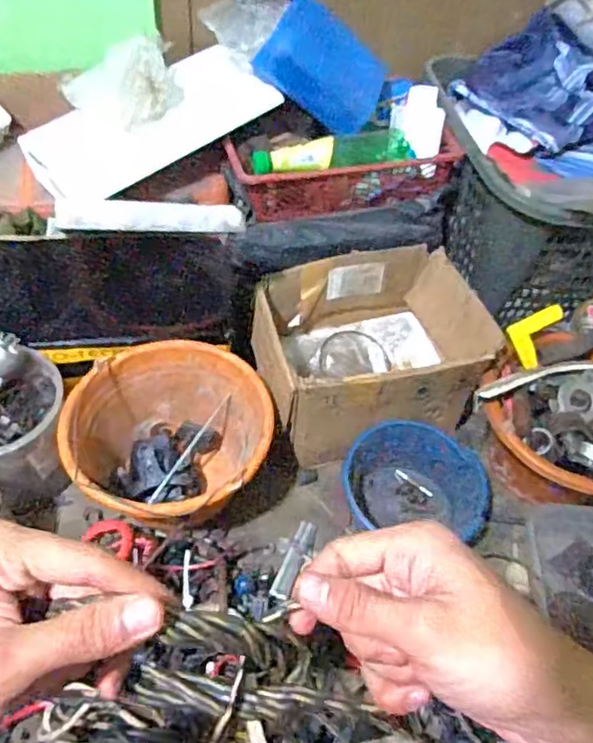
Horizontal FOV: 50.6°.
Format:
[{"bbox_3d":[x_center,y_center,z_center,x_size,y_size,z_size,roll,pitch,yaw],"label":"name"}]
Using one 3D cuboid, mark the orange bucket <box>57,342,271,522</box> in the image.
[{"bbox_3d":[-0.167,0.103,0.845,0.244,0.183,0.245,3,52,-3],"label":"orange bucket"}]

